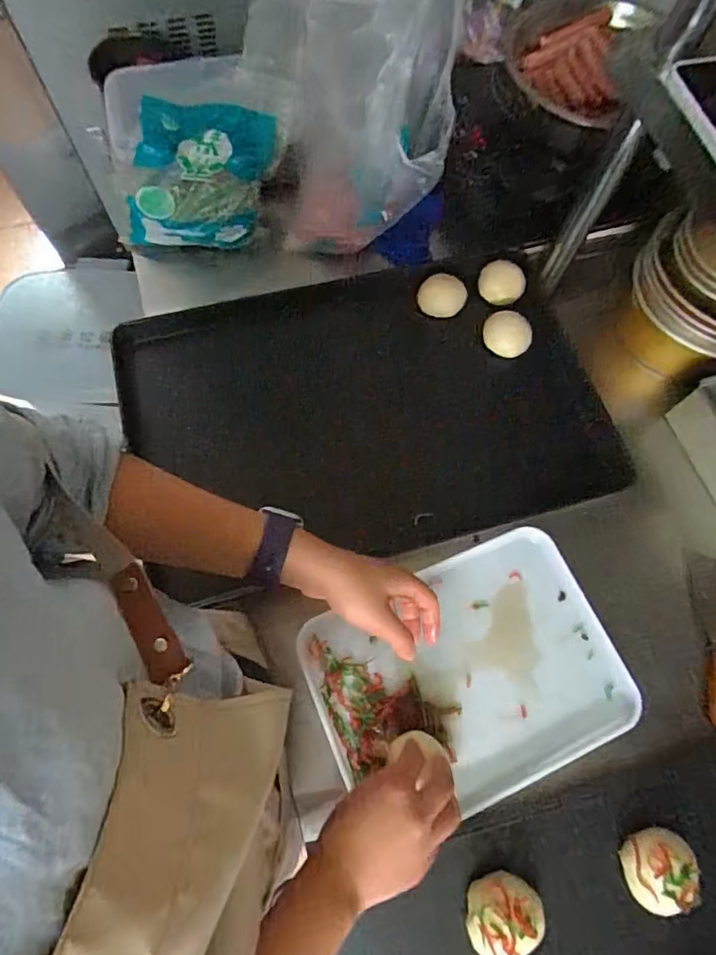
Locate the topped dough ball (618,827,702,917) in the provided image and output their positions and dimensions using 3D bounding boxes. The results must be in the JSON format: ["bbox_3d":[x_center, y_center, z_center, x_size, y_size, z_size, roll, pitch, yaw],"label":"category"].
[{"bbox_3d":[0.290,0.377,0.506,0.062,0.037,0.060,1,70,-2],"label":"topped dough ball"}]

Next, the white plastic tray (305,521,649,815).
[{"bbox_3d":[0.121,0.214,0.576,0.320,0.030,0.234,-22,72,-10],"label":"white plastic tray"}]

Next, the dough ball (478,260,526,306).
[{"bbox_3d":[0.206,-0.277,0.755,0.066,0.044,0.059,22,70,6],"label":"dough ball"}]

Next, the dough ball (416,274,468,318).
[{"bbox_3d":[0.118,-0.251,0.745,0.062,0.045,0.050,22,70,6],"label":"dough ball"}]

